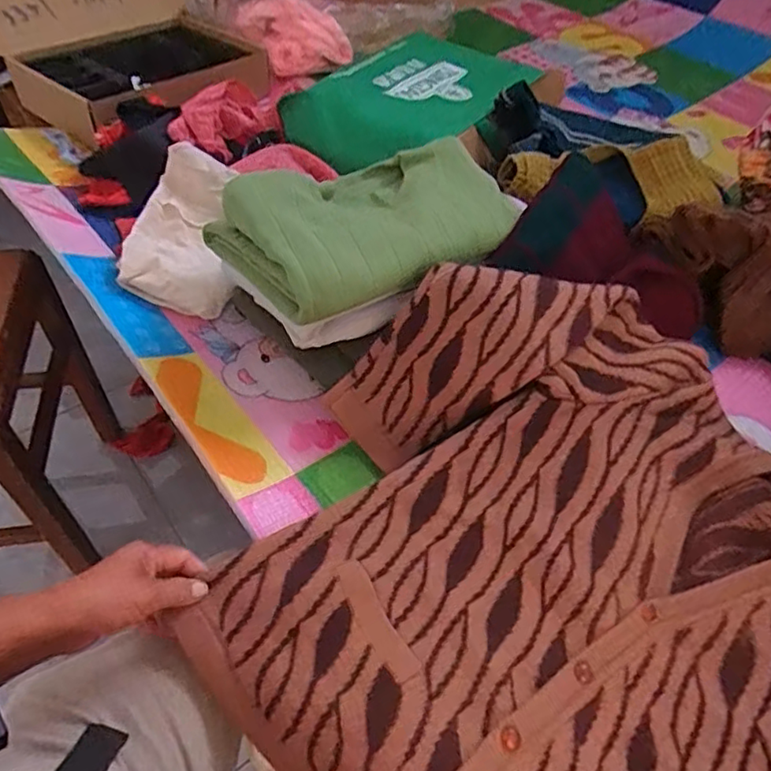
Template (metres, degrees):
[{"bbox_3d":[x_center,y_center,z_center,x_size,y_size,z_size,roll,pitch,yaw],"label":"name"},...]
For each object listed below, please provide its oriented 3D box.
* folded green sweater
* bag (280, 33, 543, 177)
[{"bbox_3d":[-0.015,-0.194,0.660,0.304,0.069,0.214,-33,58,-25],"label":"folded green sweater"},{"bbox_3d":[0.036,-0.478,1.013,0.432,0.073,0.306,-17,53,-15],"label":"bag"}]

